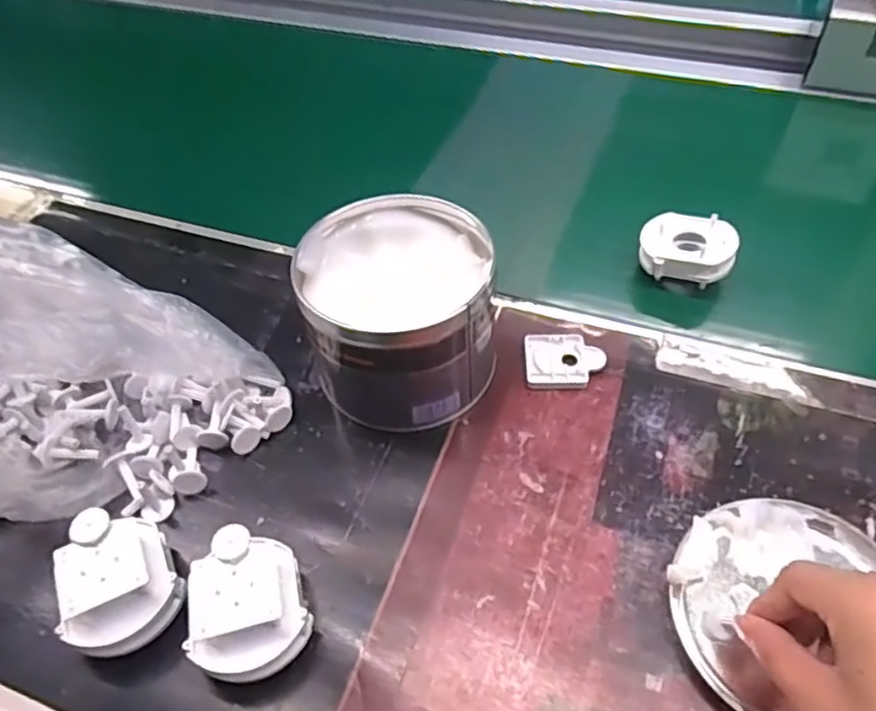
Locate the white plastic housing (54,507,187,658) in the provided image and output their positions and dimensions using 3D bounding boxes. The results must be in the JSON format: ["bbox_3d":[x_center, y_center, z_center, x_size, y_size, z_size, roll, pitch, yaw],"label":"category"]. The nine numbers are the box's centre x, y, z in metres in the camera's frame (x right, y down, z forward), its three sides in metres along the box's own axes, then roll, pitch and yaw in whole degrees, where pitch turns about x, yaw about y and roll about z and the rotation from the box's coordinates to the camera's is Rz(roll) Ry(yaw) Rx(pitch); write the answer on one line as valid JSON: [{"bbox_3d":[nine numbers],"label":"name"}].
[{"bbox_3d":[-0.177,0.127,0.379,0.063,0.048,0.072,-13,50,-7],"label":"white plastic housing"}]

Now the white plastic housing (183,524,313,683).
[{"bbox_3d":[-0.101,0.133,0.359,0.058,0.047,0.067,-10,50,-5],"label":"white plastic housing"}]

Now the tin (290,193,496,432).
[{"bbox_3d":[-0.026,-0.028,0.462,0.121,0.090,0.132,-2,50,2],"label":"tin"}]

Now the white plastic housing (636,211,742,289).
[{"bbox_3d":[0.196,-0.085,0.531,0.070,0.021,0.056,8,51,10],"label":"white plastic housing"}]

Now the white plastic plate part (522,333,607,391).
[{"bbox_3d":[0.091,0.003,0.486,0.056,0.007,0.048,1,50,4],"label":"white plastic plate part"}]

